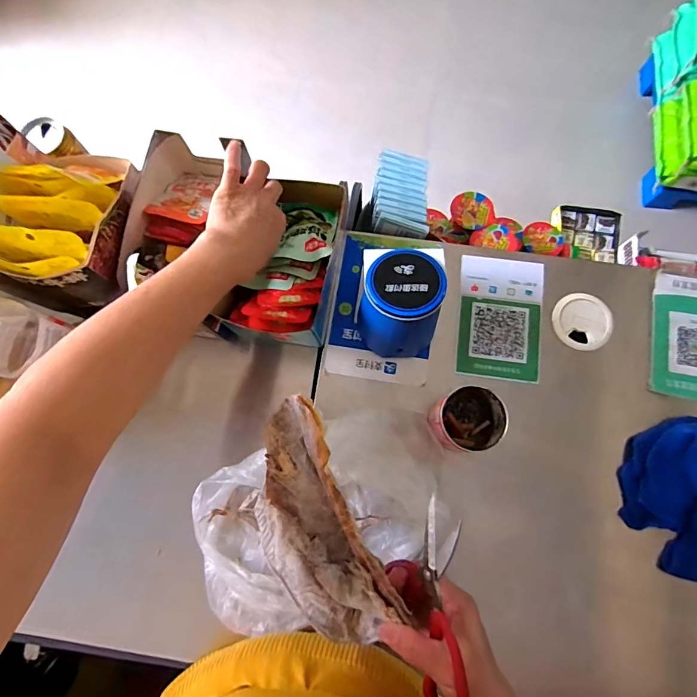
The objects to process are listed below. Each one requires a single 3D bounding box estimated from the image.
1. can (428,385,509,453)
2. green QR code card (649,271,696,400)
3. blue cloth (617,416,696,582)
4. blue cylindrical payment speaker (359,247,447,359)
[{"bbox_3d":[0.124,0.072,0.432,0.069,0.065,0.066,0,77,1],"label":"can"},{"bbox_3d":[0.406,-0.014,0.483,0.100,0.009,0.146,10,79,1],"label":"green QR code card"},{"bbox_3d":[0.354,0.164,0.430,0.121,0.033,0.174,-2,77,1],"label":"blue cloth"},{"bbox_3d":[0.057,-0.041,0.432,0.080,0.113,0.079,0,77,1],"label":"blue cylindrical payment speaker"}]

